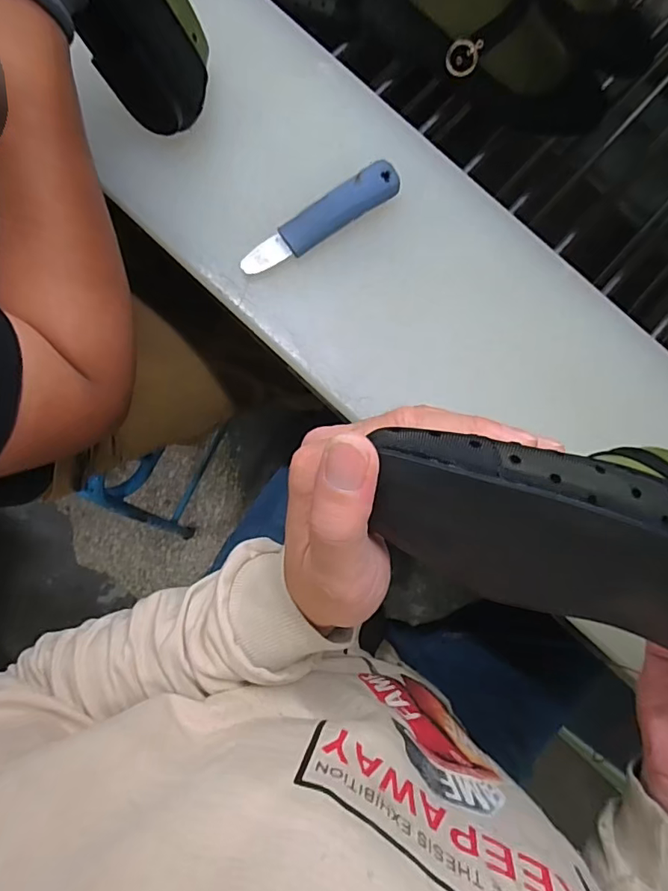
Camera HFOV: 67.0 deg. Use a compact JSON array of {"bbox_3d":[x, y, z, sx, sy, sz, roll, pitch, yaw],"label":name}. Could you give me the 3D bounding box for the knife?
[{"bbox_3d":[-0.011,-0.194,0.437,0.153,0.023,0.026,-35,85,-8],"label":"knife"}]

